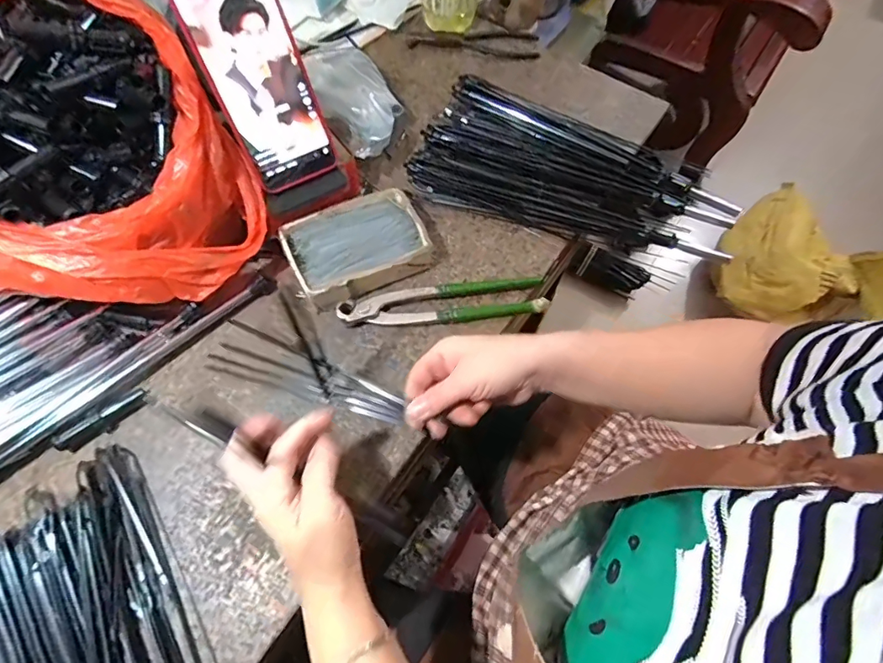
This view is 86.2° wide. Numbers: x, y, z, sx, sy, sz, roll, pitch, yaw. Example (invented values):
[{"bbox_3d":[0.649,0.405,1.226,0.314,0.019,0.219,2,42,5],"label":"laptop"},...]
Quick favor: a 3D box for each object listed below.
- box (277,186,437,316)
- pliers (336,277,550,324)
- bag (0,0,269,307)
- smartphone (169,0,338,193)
[{"bbox_3d":[-0.082,-0.082,0.465,0.126,0.034,0.098,-21,68,-12],"label":"box"},{"bbox_3d":[0.002,-0.030,0.457,0.197,0.018,0.043,-5,65,-5],"label":"pliers"},{"bbox_3d":[-0.305,-0.148,0.377,0.237,0.157,0.248,-33,71,-17],"label":"bag"},{"bbox_3d":[-0.150,-0.205,0.399,0.077,0.163,0.013,-30,40,-16],"label":"smartphone"}]

